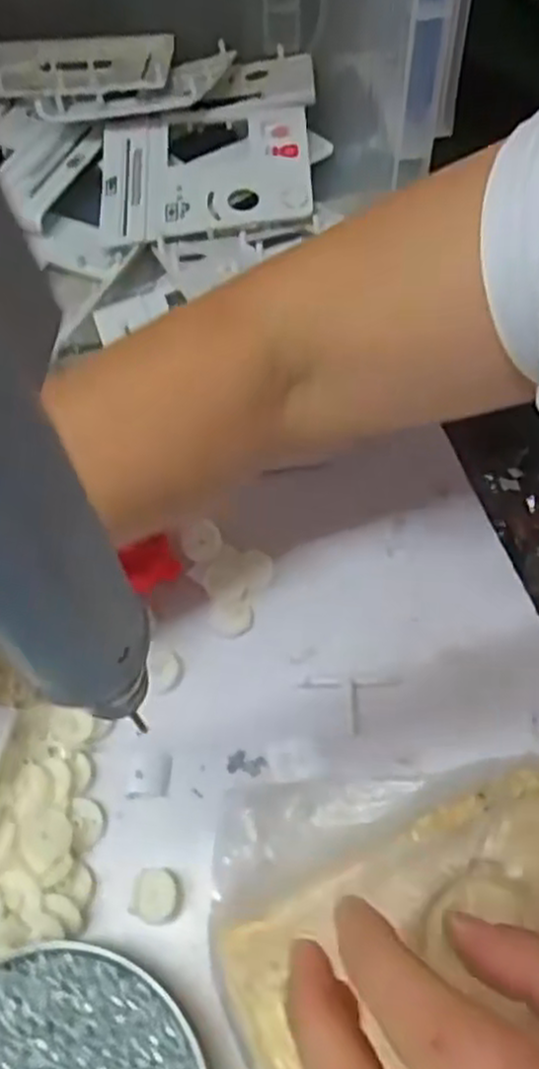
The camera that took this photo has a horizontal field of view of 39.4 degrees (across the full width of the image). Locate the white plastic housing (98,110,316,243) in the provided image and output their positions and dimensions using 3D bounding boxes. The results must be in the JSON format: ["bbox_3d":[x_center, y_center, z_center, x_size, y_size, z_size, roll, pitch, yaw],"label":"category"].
[{"bbox_3d":[-0.044,-0.249,0.517,0.142,0.014,0.118,-4,62,-1],"label":"white plastic housing"}]

